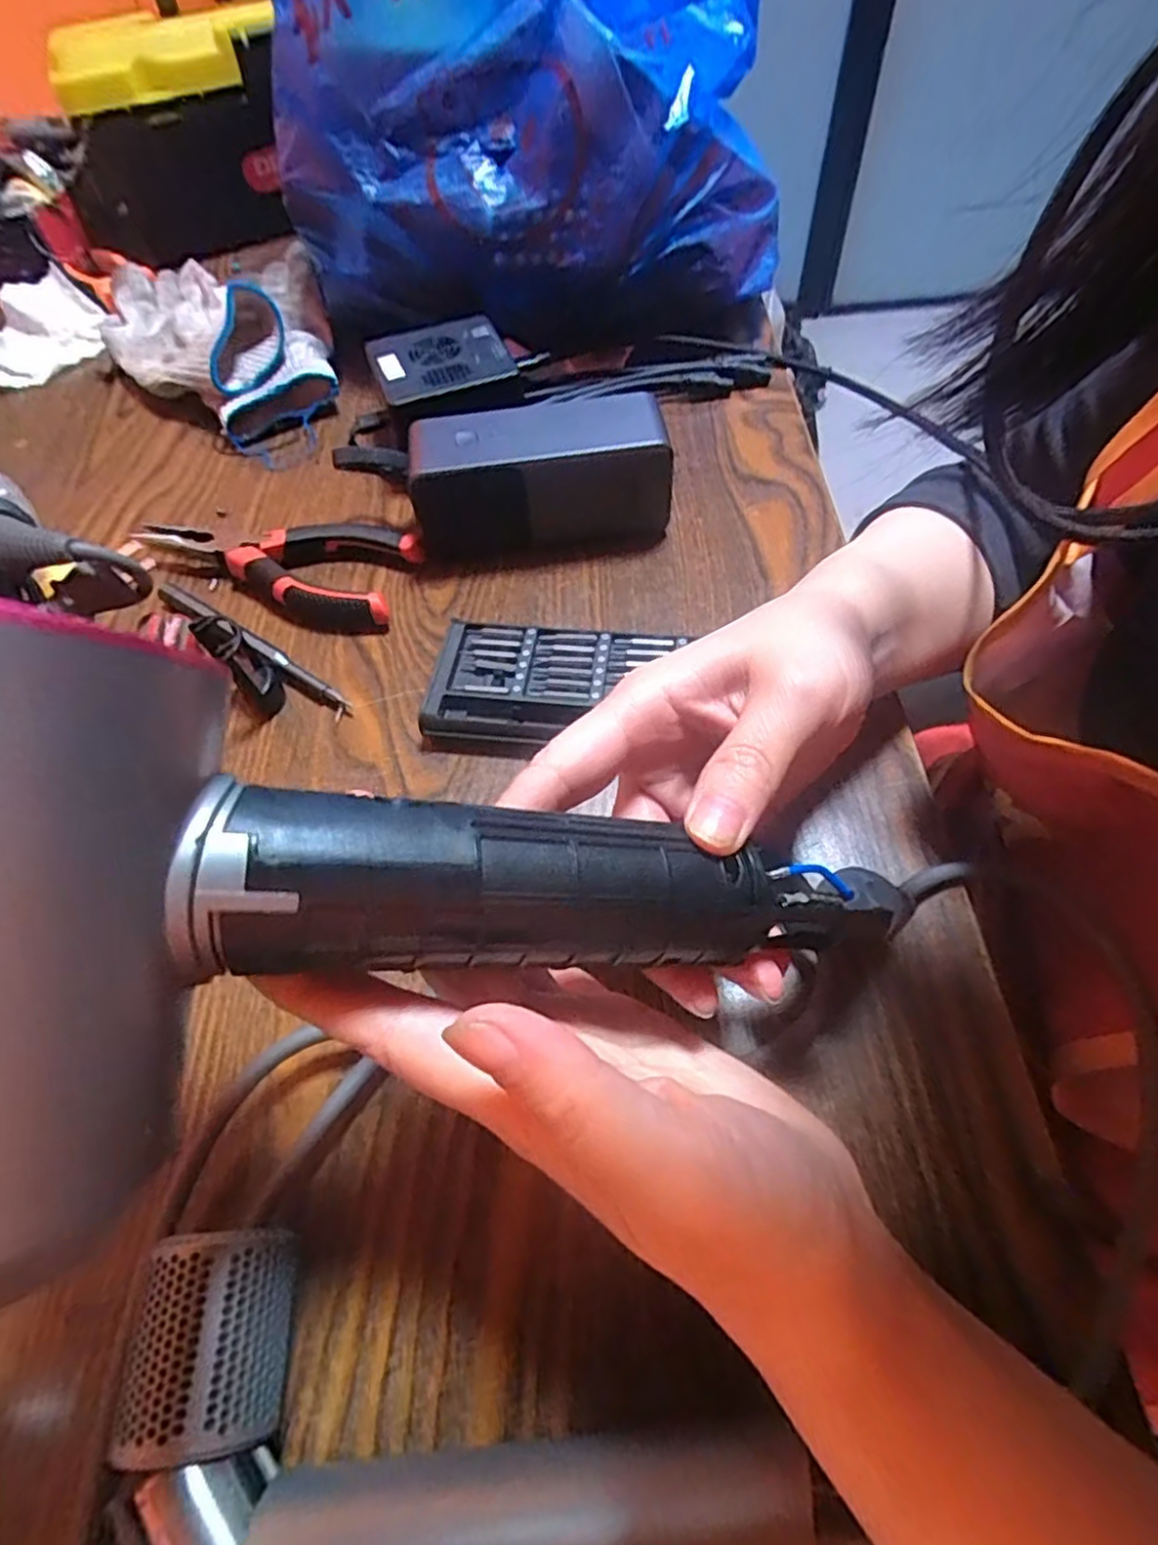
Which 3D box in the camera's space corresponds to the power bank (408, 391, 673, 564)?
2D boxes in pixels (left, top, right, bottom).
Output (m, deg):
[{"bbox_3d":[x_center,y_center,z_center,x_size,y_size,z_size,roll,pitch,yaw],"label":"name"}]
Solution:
[{"bbox_3d":[-0.020,-0.153,0.367,0.126,0.056,0.049,-10,57,-2],"label":"power bank"}]

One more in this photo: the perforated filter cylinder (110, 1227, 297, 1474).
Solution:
[{"bbox_3d":[-0.092,0.148,0.186,0.035,0.040,0.044,-5,57,0],"label":"perforated filter cylinder"}]

